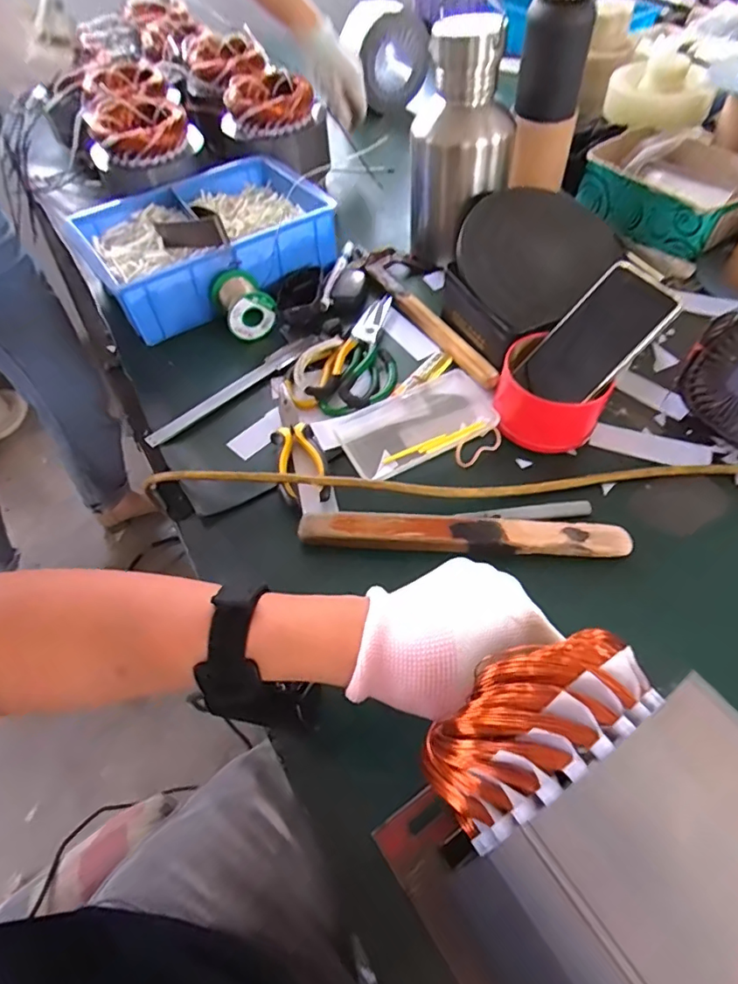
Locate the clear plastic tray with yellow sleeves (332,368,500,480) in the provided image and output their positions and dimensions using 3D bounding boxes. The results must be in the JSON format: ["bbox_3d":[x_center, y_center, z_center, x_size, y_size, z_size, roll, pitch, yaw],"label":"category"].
[{"bbox_3d":[0.052,-0.069,0.546,0.160,0.019,0.082,-27,57,-14],"label":"clear plastic tray with yellow sleeves"}]

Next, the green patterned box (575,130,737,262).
[{"bbox_3d":[0.415,-0.412,0.729,0.164,0.064,0.217,-28,57,-15],"label":"green patterned box"}]

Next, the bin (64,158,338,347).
[{"bbox_3d":[-0.212,-0.330,0.699,0.273,0.078,0.206,-32,58,-17],"label":"bin"}]

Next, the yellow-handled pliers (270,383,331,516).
[{"bbox_3d":[-0.075,-0.050,0.533,0.041,0.017,0.157,-16,55,-7],"label":"yellow-handled pliers"}]

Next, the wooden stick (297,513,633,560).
[{"bbox_3d":[0.079,0.037,0.464,0.274,0.018,0.034,1,55,5],"label":"wooden stick"}]

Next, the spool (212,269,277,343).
[{"bbox_3d":[-0.153,-0.227,0.644,0.058,0.050,0.071,-30,58,-16],"label":"spool"}]

